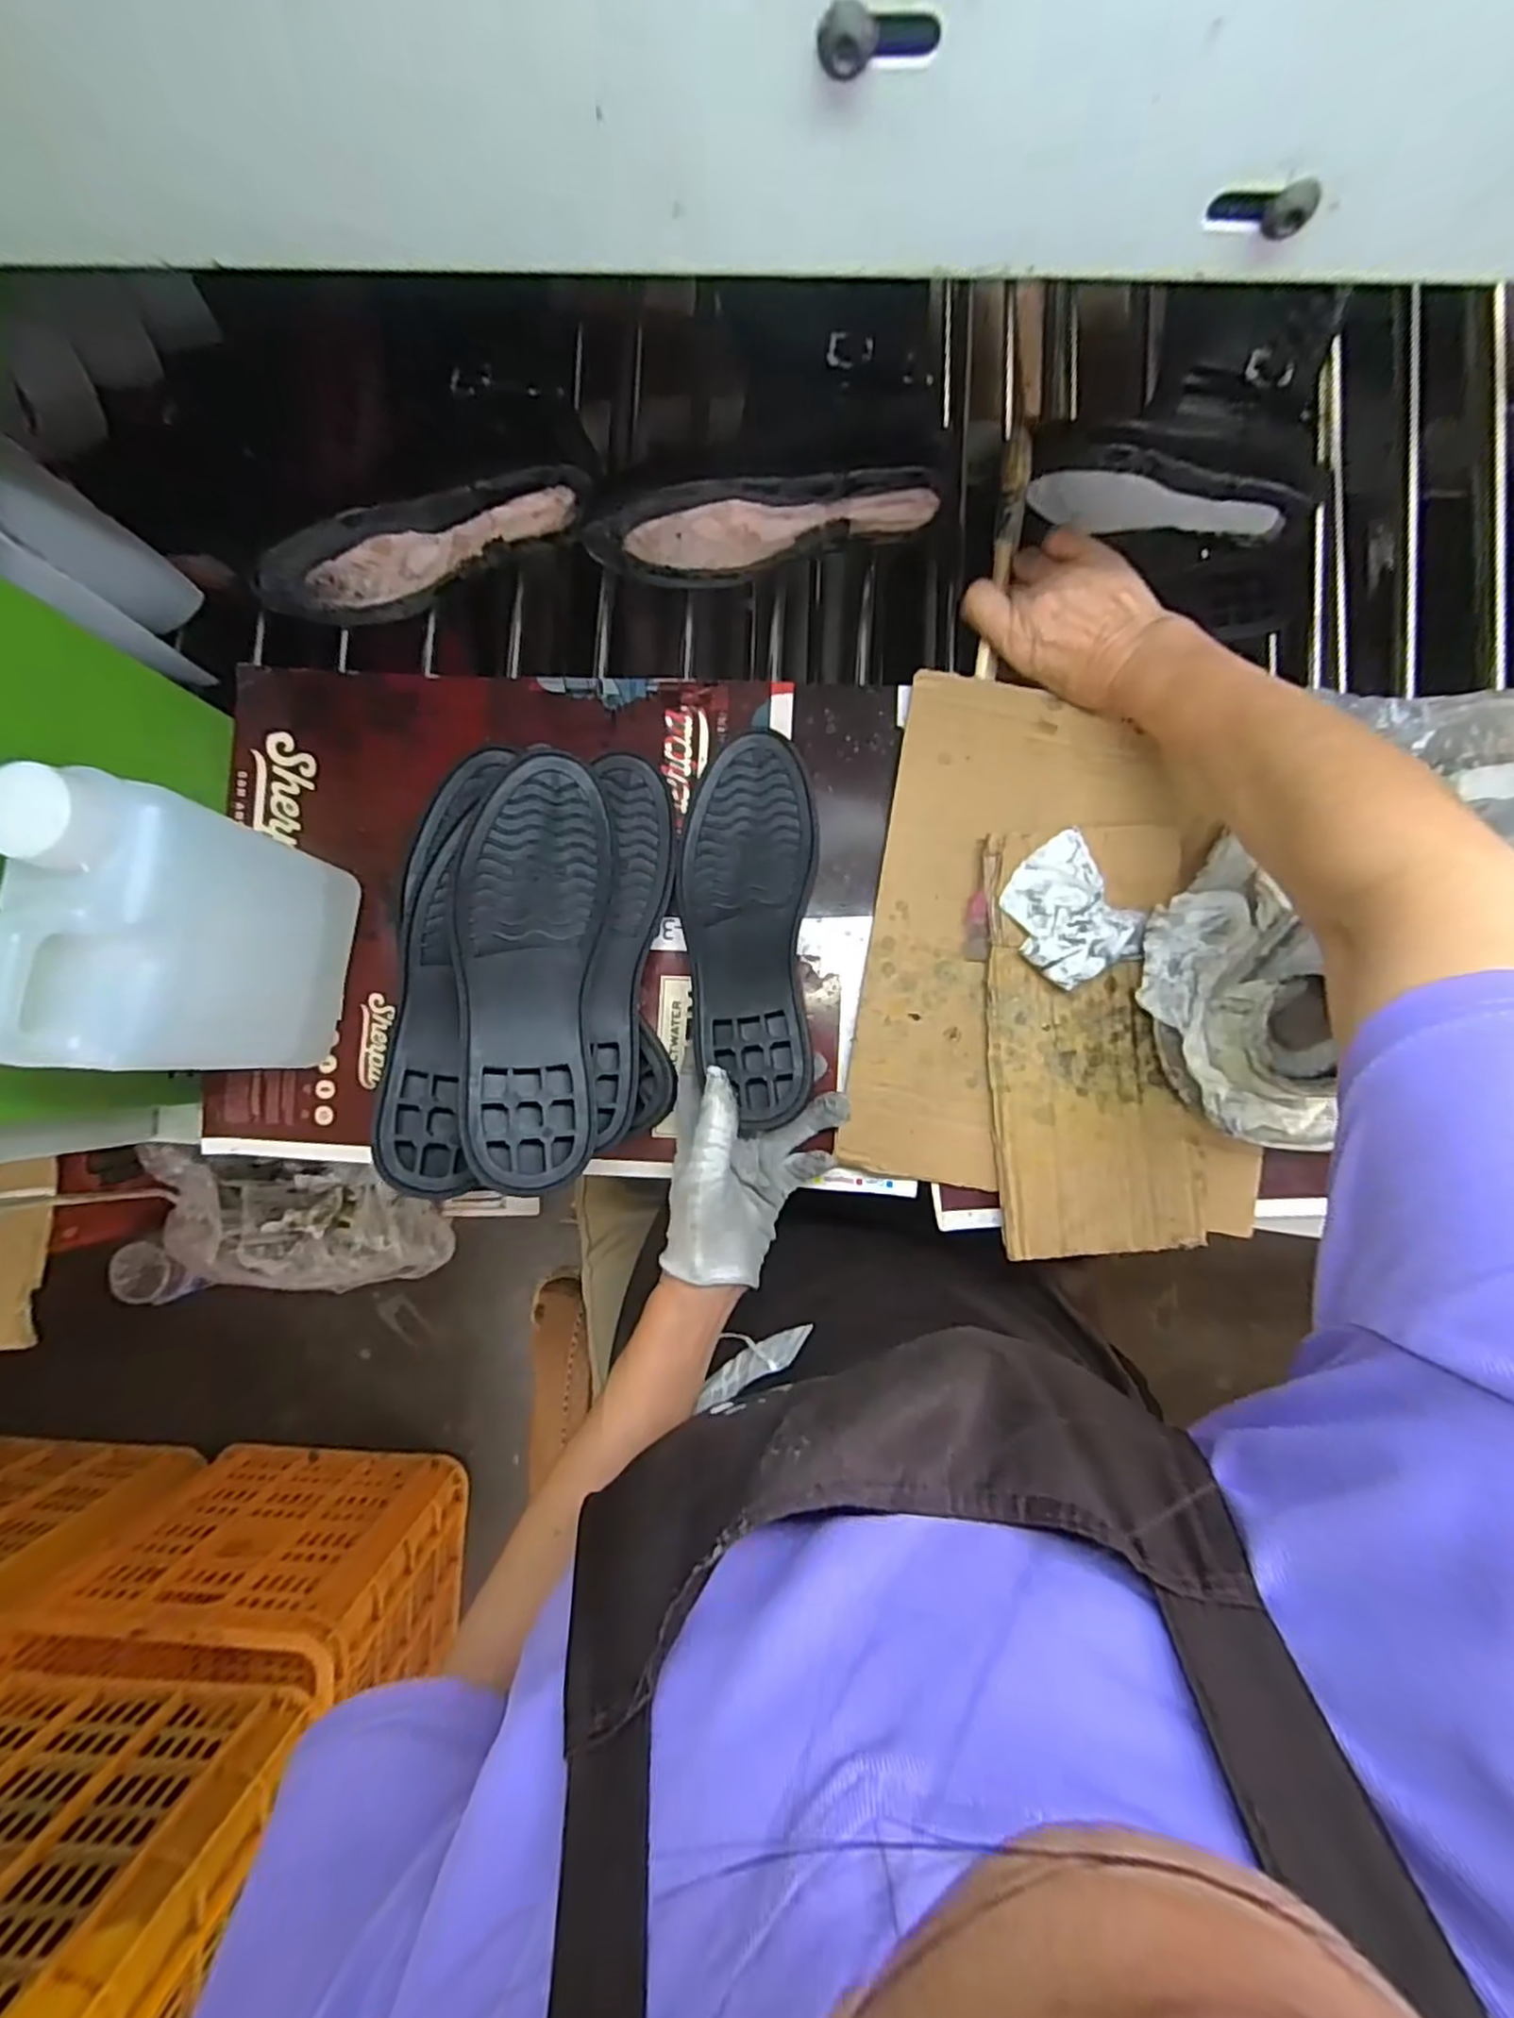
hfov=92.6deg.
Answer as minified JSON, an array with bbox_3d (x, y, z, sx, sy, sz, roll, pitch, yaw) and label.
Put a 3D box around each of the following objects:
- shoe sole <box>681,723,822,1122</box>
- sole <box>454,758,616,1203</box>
[{"bbox_3d":[-0.004,-0.053,0.451,0.083,0.024,0.241,-2,76,1],"label":"shoe sole"},{"bbox_3d":[-0.127,-0.026,0.401,0.080,0.021,0.240,7,73,-19],"label":"sole"}]

